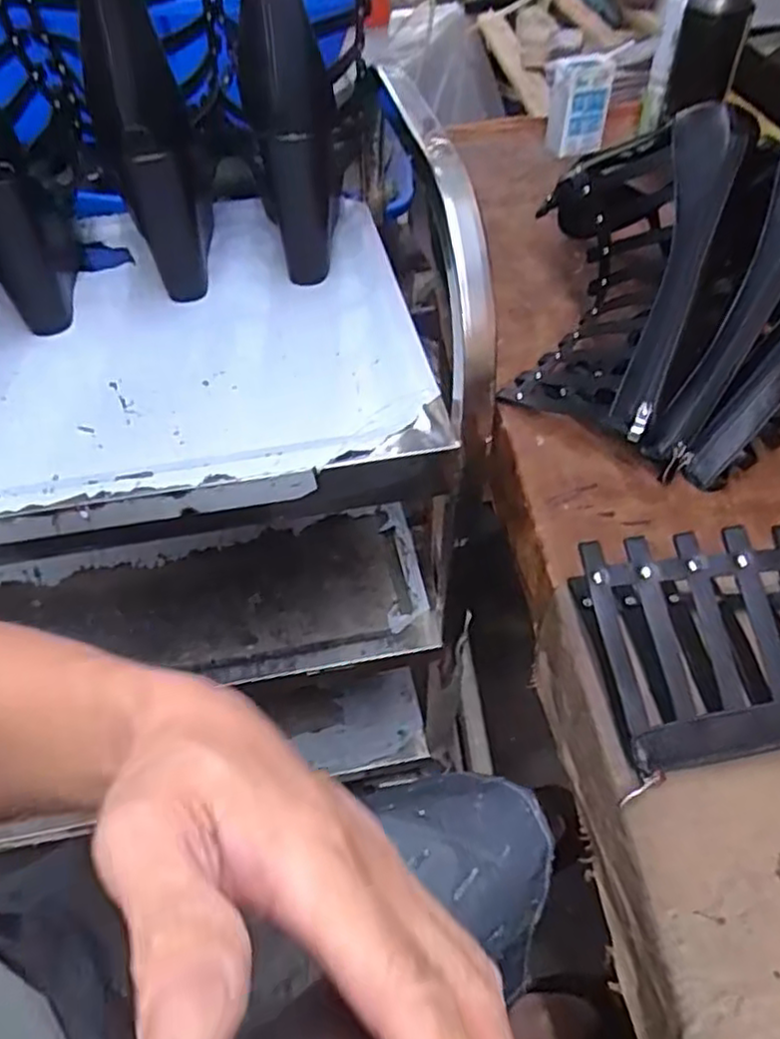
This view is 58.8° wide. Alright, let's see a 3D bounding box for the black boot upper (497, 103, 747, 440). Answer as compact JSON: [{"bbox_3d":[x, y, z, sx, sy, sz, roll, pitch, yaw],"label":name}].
[{"bbox_3d":[0.183,-0.195,0.568,0.165,0.060,0.259,14,87,53],"label":"black boot upper"}]

